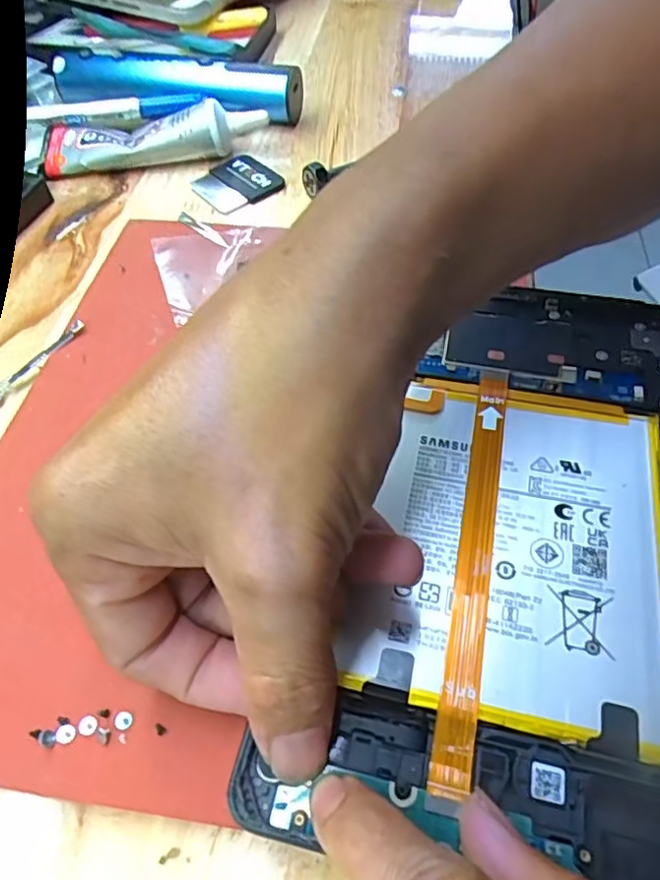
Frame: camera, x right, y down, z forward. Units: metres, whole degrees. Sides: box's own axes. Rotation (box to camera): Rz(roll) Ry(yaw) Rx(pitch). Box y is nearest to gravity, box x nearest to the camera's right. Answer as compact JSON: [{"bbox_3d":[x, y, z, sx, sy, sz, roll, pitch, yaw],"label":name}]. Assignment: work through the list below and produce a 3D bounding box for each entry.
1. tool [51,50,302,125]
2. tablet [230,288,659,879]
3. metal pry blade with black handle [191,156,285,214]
[{"bbox_3d":[-0.092,-0.213,0.367,0.146,0.023,0.027,9,54,10],"label":"tool"},{"bbox_3d":[0.062,0.023,0.198,0.114,0.008,0.202,10,54,11],"label":"tablet"},{"bbox_3d":[-0.052,-0.141,0.335,0.038,0.005,0.043,-35,59,-21],"label":"metal pry blade with black handle"}]

